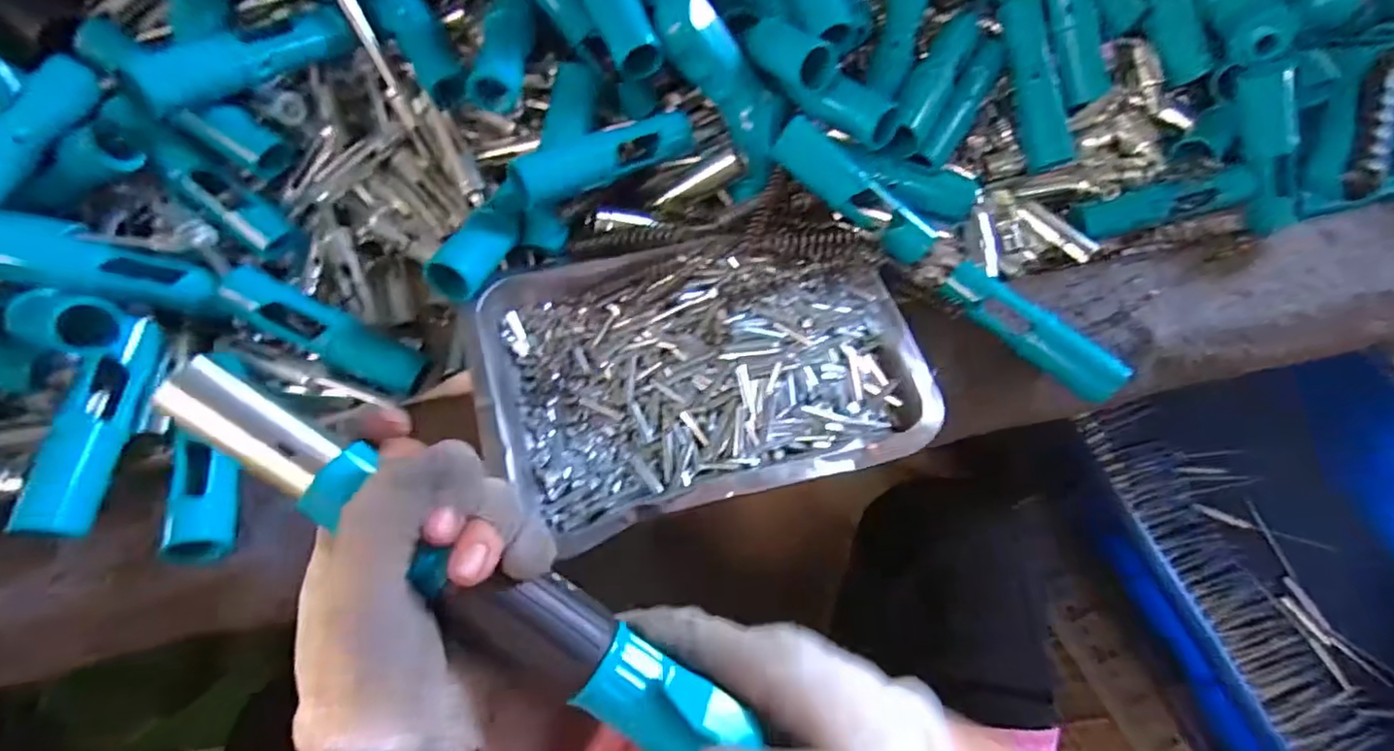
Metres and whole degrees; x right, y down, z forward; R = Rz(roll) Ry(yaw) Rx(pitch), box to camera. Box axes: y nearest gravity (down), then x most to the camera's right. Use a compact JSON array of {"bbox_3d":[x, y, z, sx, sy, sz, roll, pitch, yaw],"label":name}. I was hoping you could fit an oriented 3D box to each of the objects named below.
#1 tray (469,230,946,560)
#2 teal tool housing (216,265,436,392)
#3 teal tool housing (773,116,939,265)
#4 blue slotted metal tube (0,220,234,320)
[{"bbox_3d":[0.005,-0.012,0.373,0.260,0.032,0.183,-16,61,-10],"label":"tray"},{"bbox_3d":[-0.220,-0.024,0.373,0.117,0.025,0.031,29,59,-15],"label":"teal tool housing"},{"bbox_3d":[0.102,-0.115,0.399,0.119,0.022,0.023,36,61,-13],"label":"teal tool housing"},{"bbox_3d":[-0.341,-0.060,0.361,0.116,0.033,0.033,14,52,-35],"label":"blue slotted metal tube"}]

